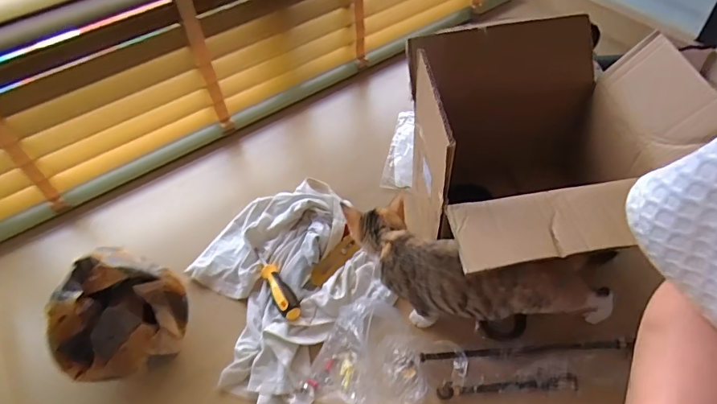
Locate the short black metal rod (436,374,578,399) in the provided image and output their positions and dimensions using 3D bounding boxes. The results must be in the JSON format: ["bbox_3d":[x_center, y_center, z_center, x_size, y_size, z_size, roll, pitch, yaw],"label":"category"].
[{"bbox_3d":[0.202,0.250,0.640,0.185,0.023,0.018,-4,51,1],"label":"short black metal rod"}]

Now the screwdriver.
[{"bbox_3d":[-0.132,0.120,0.741,0.031,0.024,0.148,-27,54,-17],"label":"screwdriver"}]

